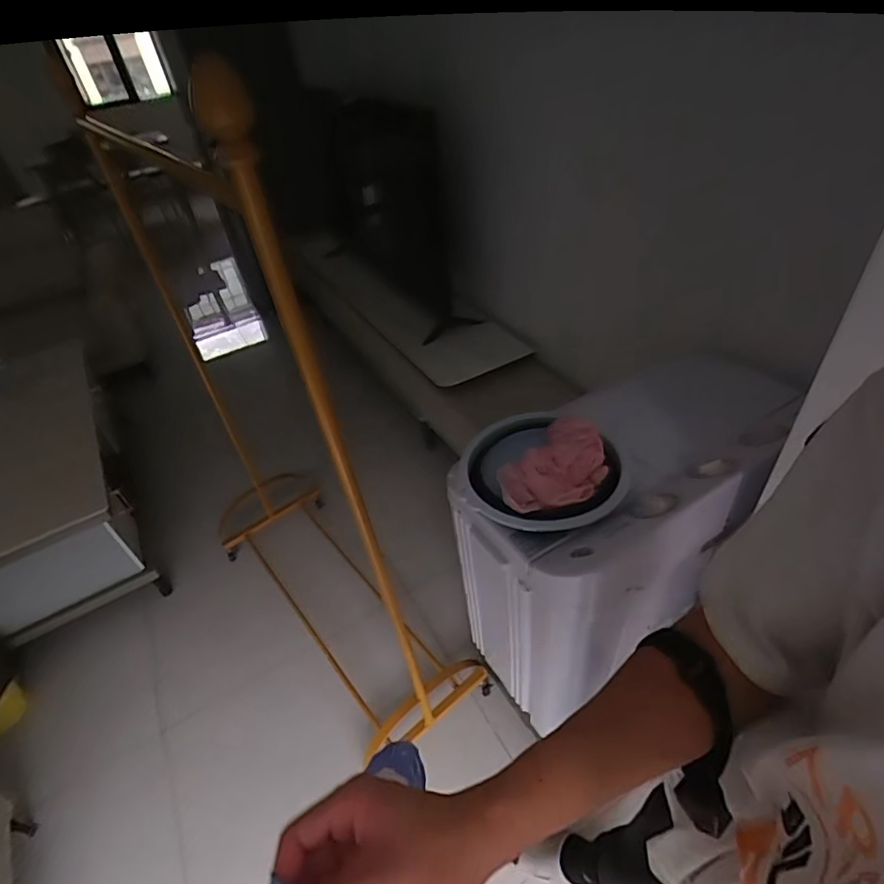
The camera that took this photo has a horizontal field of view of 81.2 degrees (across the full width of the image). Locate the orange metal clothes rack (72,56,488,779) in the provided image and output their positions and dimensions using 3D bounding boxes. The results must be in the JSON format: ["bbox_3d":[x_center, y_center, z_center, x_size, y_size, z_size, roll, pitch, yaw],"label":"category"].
[{"bbox_3d":[-0.352,0.028,1.256,0.376,1.402,1.005,-32,47,-25],"label":"orange metal clothes rack"}]

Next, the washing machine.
[{"bbox_3d":[0.342,0.234,1.112,0.591,0.696,0.375,-28,45,-22],"label":"washing machine"}]

